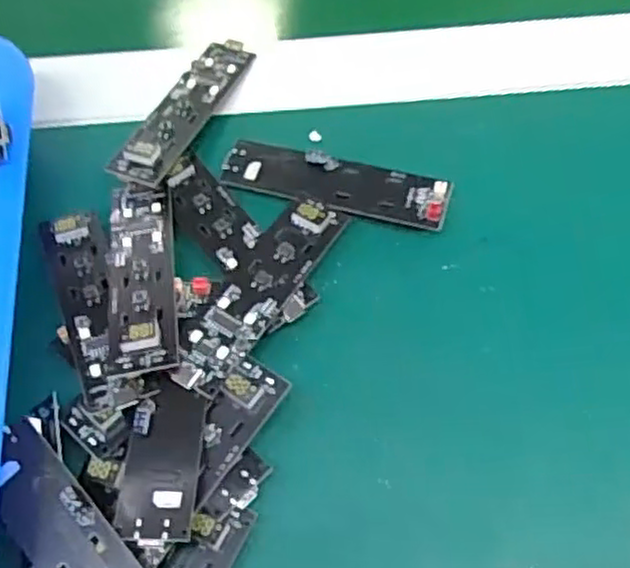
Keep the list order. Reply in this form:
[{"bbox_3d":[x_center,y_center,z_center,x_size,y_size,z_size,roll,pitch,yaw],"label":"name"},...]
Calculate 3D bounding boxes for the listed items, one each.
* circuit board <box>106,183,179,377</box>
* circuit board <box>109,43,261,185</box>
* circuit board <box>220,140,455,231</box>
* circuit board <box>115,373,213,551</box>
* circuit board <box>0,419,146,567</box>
[{"bbox_3d":[-0.063,-0.007,0.267,0.024,0.011,0.087,-10,49,-3],"label":"circuit board"},{"bbox_3d":[-0.054,-0.077,0.312,0.023,0.009,0.091,25,56,5],"label":"circuit board"},{"bbox_3d":[0.008,-0.041,0.295,0.091,0.007,0.026,16,64,11],"label":"circuit board"},{"bbox_3d":[-0.048,0.054,0.232,0.023,0.004,0.052,3,62,4],"label":"circuit board"},{"bbox_3d":[-0.071,0.078,0.217,0.025,0.008,0.085,-41,67,-17],"label":"circuit board"}]

